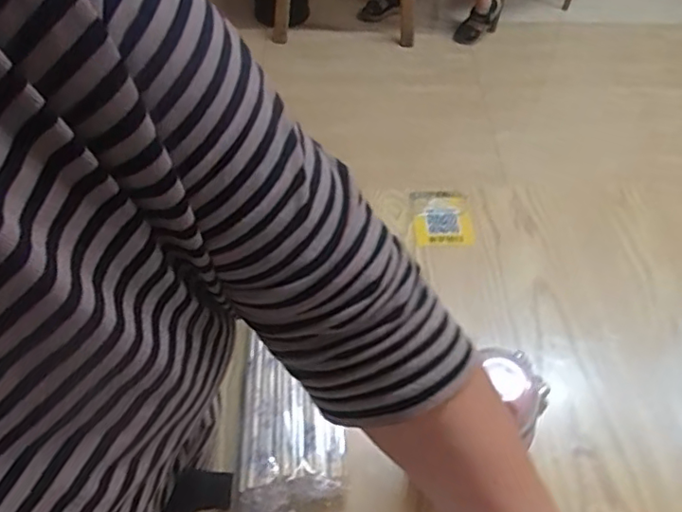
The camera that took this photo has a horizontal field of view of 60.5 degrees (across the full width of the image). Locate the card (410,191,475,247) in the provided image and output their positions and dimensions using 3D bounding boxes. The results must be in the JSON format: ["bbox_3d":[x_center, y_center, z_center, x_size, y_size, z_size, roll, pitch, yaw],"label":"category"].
[{"bbox_3d":[0.130,-0.051,0.758,0.072,0.010,0.083,-2,53,-1],"label":"card"}]

